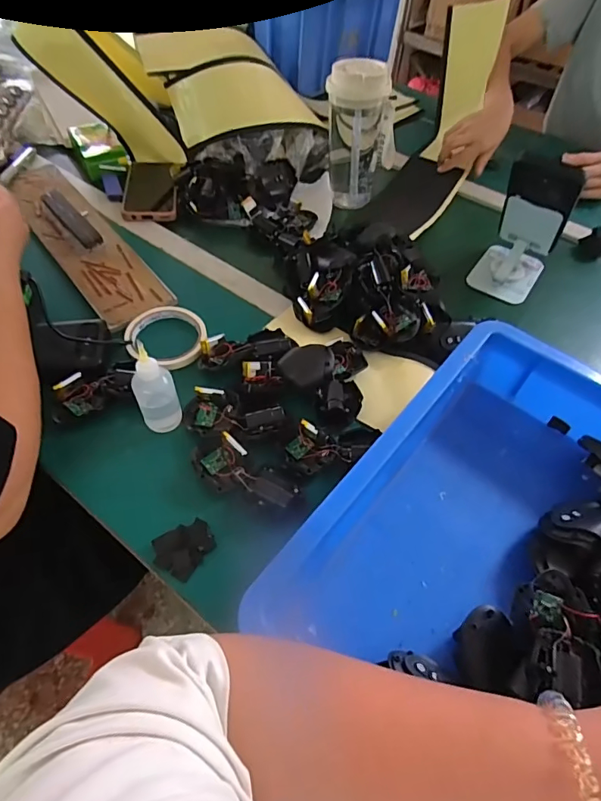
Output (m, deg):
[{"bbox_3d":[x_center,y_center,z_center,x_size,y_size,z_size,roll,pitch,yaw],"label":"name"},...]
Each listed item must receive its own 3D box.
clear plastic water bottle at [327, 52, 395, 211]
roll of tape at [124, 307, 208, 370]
[{"bbox_3d":[0.089,-0.399,0.705,0.107,0.175,0.101,12,53,5],"label":"clear plastic water bottle"},{"bbox_3d":[-0.154,-0.080,0.540,0.089,0.016,0.111,-31,61,-24],"label":"roll of tape"}]

